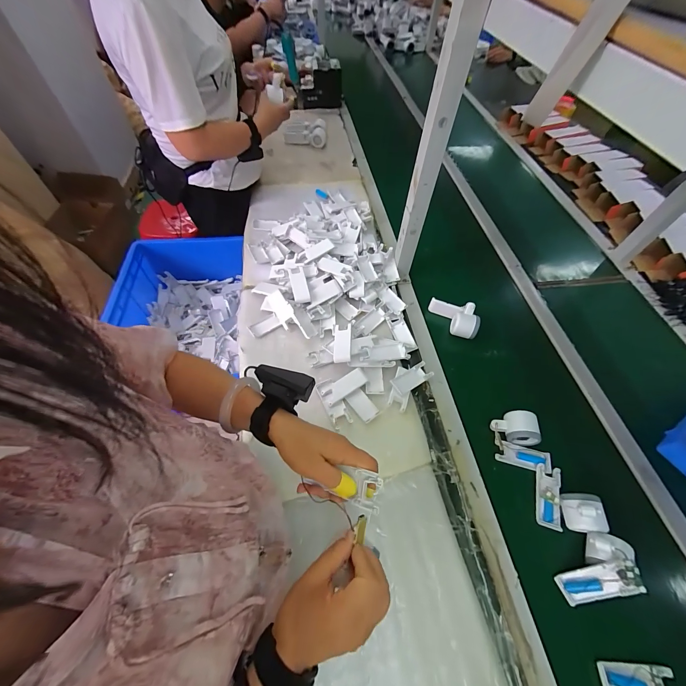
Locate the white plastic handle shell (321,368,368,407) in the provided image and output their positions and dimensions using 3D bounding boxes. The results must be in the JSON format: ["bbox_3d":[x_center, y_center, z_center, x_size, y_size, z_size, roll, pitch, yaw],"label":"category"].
[{"bbox_3d":[0.005,0.094,0.633,0.097,0.012,0.042,-28,63,-20],"label":"white plastic handle shell"}]

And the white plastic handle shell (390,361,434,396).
[{"bbox_3d":[0.149,0.077,0.645,0.099,0.030,0.038,-30,64,-21],"label":"white plastic handle shell"}]

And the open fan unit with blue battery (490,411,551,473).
[{"bbox_3d":[0.352,0.188,0.582,0.109,0.057,0.092,14,57,5],"label":"open fan unit with blue battery"}]

